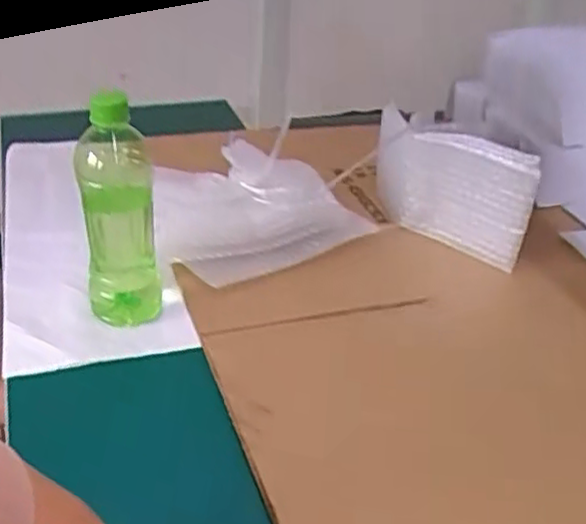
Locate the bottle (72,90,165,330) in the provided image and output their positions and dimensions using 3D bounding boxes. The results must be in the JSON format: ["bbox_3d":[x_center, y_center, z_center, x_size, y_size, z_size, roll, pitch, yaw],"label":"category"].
[{"bbox_3d":[-0.155,-0.046,0.646,0.063,0.216,0.054,-3,33,-13],"label":"bottle"}]

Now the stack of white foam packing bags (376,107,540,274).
[{"bbox_3d":[0.169,-0.073,0.777,0.176,0.122,0.035,24,37,28],"label":"stack of white foam packing bags"}]

